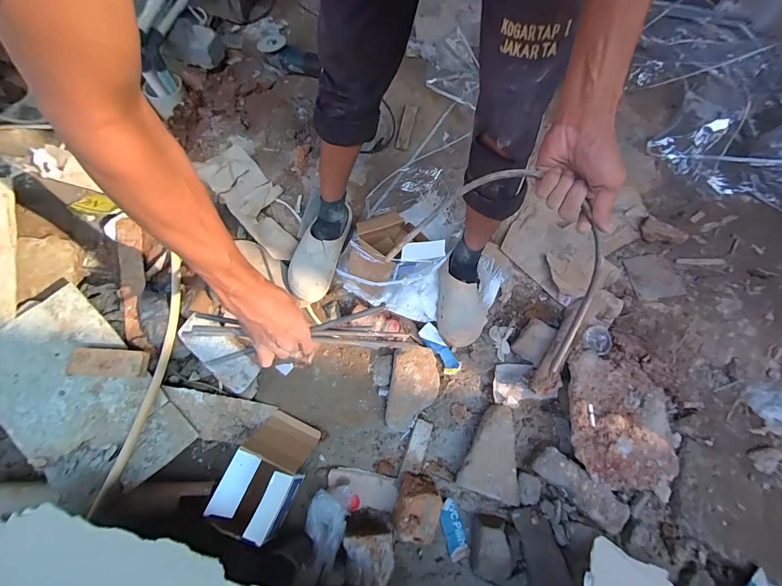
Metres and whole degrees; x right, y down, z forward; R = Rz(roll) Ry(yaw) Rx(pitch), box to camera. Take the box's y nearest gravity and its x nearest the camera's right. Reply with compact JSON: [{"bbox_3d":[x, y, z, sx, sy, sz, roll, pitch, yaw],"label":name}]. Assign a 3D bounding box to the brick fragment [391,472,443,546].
[{"bbox_3d":[0.056,0.452,0.745,0.089,0.069,0.115,16,68,6],"label":"brick fragment"}]

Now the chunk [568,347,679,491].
[{"bbox_3d":[0.543,0.293,0.822,0.253,0.063,0.294,7,67,2],"label":"chunk"}]

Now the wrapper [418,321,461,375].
[{"bbox_3d":[0.123,0.144,0.900,0.044,0.023,0.140,-37,92,-15],"label":"wrapper"}]

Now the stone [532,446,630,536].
[{"bbox_3d":[0.417,0.429,0.780,0.199,0.039,0.072,40,72,15],"label":"stone"}]

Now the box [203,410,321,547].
[{"bbox_3d":[-0.256,0.362,0.720,0.136,0.141,0.218,20,68,8],"label":"box"}]

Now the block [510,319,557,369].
[{"bbox_3d":[0.365,0.120,0.902,0.072,0.044,0.107,35,71,13],"label":"block"}]

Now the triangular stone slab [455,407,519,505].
[{"bbox_3d":[0.241,0.355,0.799,0.135,0.044,0.196,19,68,7],"label":"triangular stone slab"}]

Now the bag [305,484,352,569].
[{"bbox_3d":[-0.133,0.472,0.731,0.083,0.066,0.138,11,67,4],"label":"bag"}]

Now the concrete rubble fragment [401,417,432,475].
[{"bbox_3d":[0.061,0.355,0.819,0.042,0.013,0.115,20,68,7],"label":"concrete rubble fragment"}]

